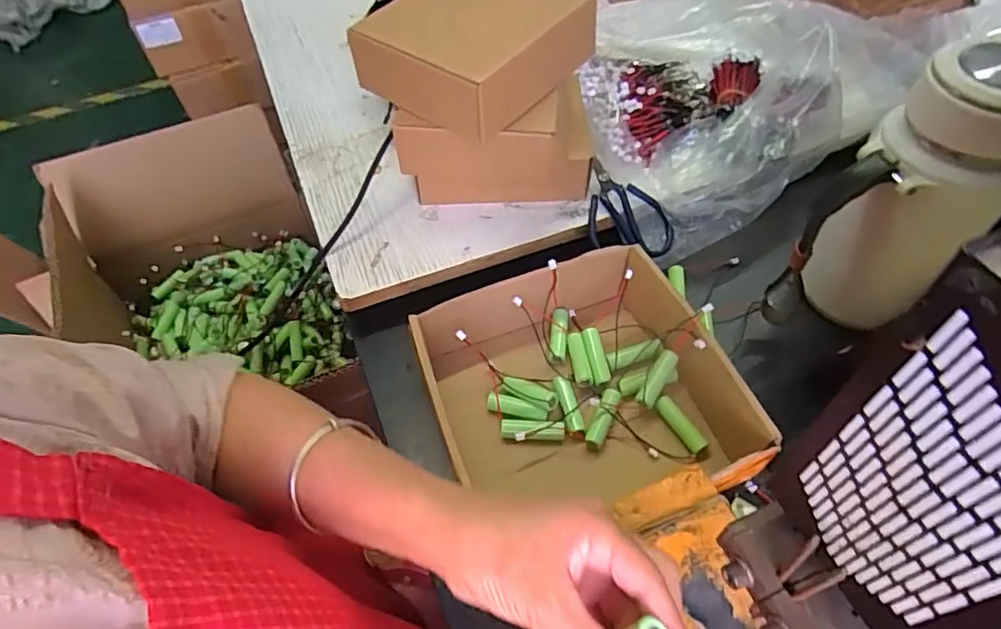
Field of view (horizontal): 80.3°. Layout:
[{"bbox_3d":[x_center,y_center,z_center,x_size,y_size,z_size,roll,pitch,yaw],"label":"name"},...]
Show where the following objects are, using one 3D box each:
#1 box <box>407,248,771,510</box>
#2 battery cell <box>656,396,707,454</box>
[{"bbox_3d":[0.060,0.063,0.461,0.206,0.089,0.189,-19,56,-11],"label":"box"},{"bbox_3d":[0.137,0.085,0.453,0.014,0.014,0.049,-25,57,-15],"label":"battery cell"}]

